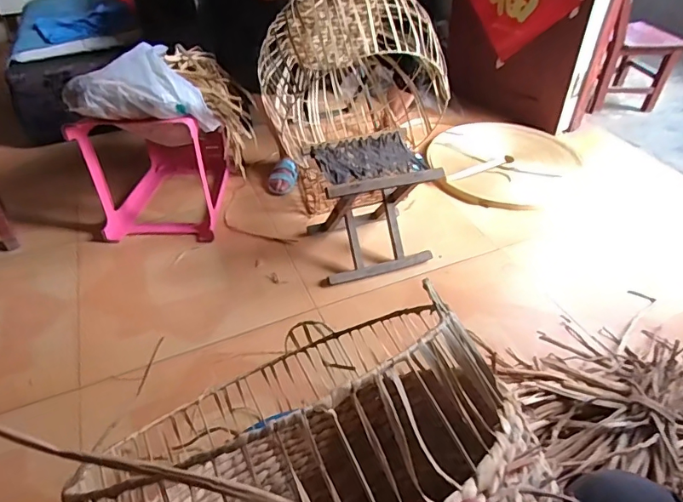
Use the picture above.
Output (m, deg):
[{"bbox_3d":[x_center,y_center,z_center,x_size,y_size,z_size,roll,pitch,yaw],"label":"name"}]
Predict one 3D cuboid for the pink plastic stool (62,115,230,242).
[{"bbox_3d":[-0.578,-0.306,1.563,0.358,0.381,0.439,1,42,3],"label":"pink plastic stool"}]

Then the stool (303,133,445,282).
[{"bbox_3d":[0.083,-0.130,1.374,0.312,0.311,0.279,-11,42,-11],"label":"stool"}]

